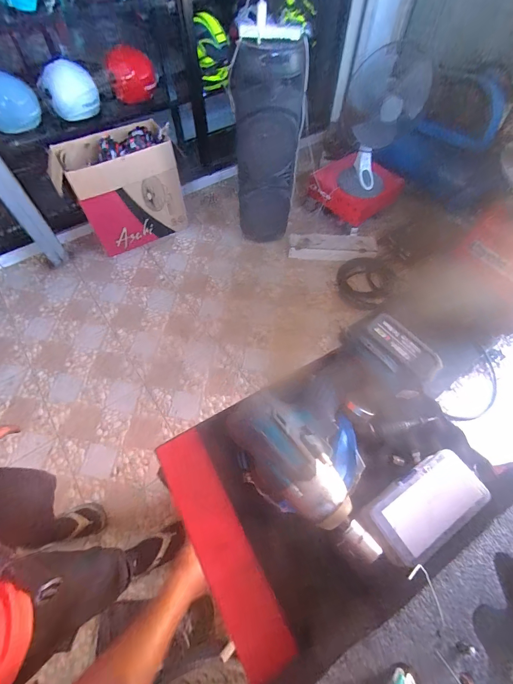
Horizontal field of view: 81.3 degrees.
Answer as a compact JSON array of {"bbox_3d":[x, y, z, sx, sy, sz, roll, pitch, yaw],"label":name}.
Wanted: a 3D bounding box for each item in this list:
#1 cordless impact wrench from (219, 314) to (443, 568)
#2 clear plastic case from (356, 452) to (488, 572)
[{"bbox_3d":[0.097,0.084,0.393,0.207,0.076,0.275,27,63,15],"label":"cordless impact wrench"},{"bbox_3d":[0.192,0.189,0.348,0.137,0.032,0.069,-29,64,-16],"label":"clear plastic case"}]

